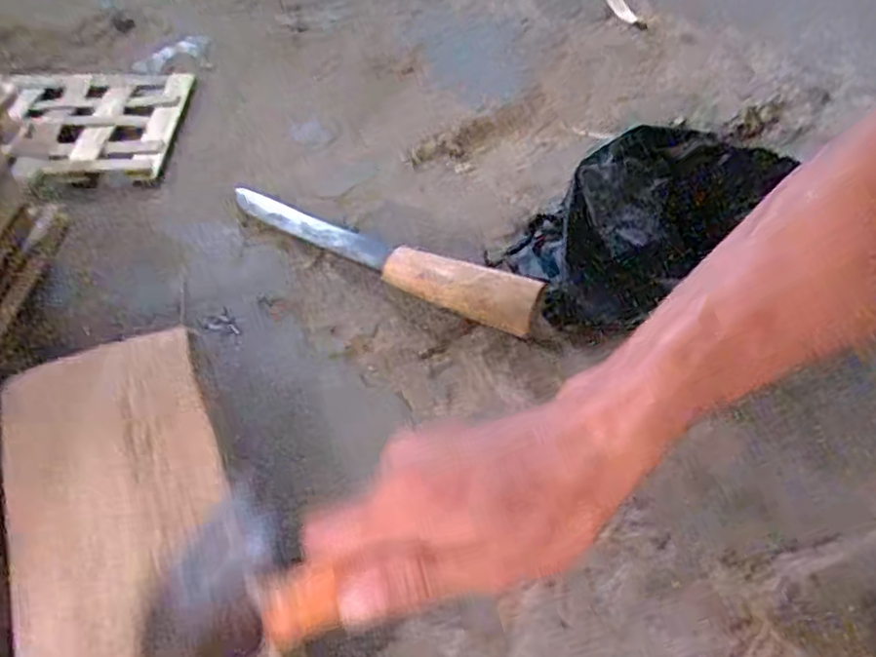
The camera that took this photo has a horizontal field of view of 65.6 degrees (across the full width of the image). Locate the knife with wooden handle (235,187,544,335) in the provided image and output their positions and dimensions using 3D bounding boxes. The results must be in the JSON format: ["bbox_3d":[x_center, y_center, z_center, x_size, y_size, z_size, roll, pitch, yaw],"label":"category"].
[{"bbox_3d":[-0.056,-0.068,0.575,0.310,0.033,0.044,26,52,22],"label":"knife with wooden handle"}]

